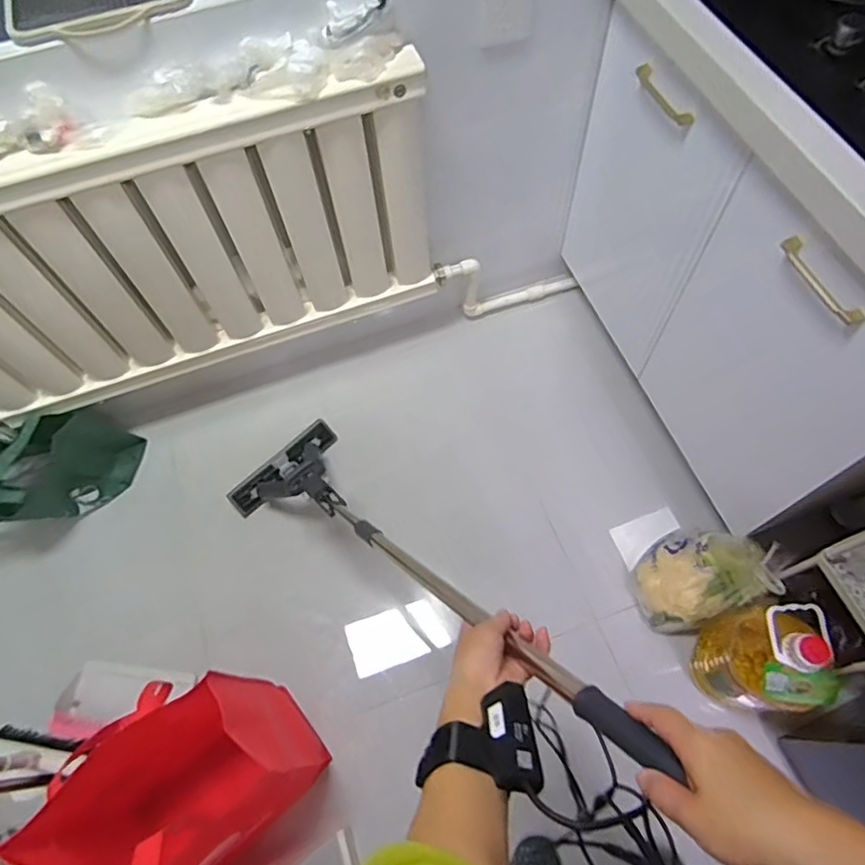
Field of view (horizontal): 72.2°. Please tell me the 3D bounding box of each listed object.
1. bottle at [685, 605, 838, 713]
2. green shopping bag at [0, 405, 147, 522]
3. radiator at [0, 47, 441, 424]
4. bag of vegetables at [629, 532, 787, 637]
[{"bbox_3d":[0.569,0.403,1.051,0.137,0.300,0.170,-14,65,-3],"label":"bottle"},{"bbox_3d":[-0.873,0.082,1.301,0.214,0.277,0.361,28,70,15],"label":"green shopping bag"},{"bbox_3d":[-0.466,-0.307,1.100,0.990,0.535,0.062,-21,66,-7],"label":"radiator"},{"bbox_3d":[0.548,0.289,1.200,0.266,0.127,0.212,-21,66,-6],"label":"bag of vegetables"}]

